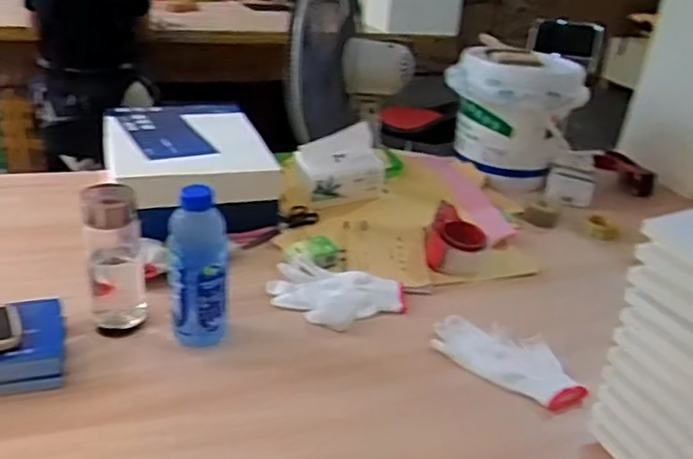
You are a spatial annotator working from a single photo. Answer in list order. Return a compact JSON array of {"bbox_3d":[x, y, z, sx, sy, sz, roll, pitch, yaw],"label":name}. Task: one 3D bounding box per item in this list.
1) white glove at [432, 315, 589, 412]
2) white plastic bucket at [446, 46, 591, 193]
[{"bbox_3d":[0.210,0.169,0.846,0.207,0.033,0.088,22,31,30],"label":"white glove"},{"bbox_3d":[0.369,-0.248,1.454,0.221,0.267,0.240,-16,34,-37],"label":"white plastic bucket"}]

